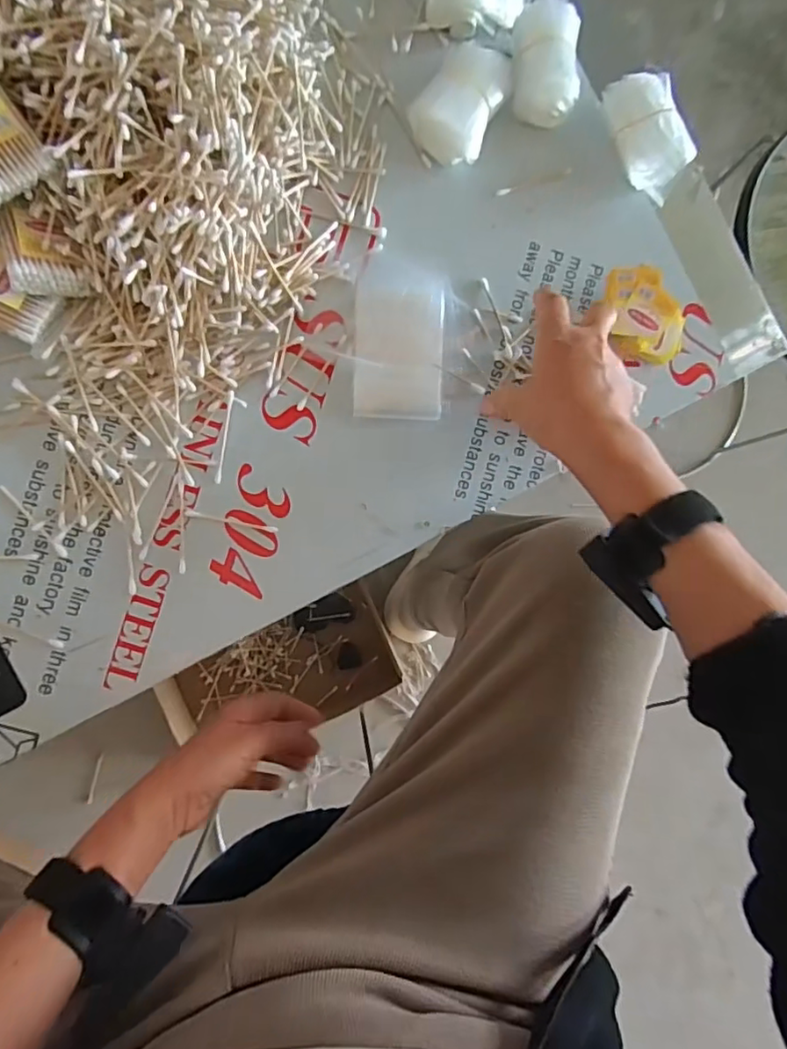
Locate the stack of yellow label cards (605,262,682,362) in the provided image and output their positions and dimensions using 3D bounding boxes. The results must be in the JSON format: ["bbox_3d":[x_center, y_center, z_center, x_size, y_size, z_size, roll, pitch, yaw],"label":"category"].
[{"bbox_3d":[0.211,-0.176,0.483,0.055,0.022,0.083,-27,94,-8],"label":"stack of yellow label cards"}]

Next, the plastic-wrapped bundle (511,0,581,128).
[{"bbox_3d":[0.123,-0.374,0.470,0.052,0.042,0.081,-4,89,-7],"label":"plastic-wrapped bundle"}]

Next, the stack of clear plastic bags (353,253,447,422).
[{"bbox_3d":[0.005,-0.149,0.465,0.070,0.015,0.127,2,87,-6],"label":"stack of clear plastic bags"}]

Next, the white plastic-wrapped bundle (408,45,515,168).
[{"bbox_3d":[0.052,-0.338,0.465,0.062,0.037,0.083,26,86,-5],"label":"white plastic-wrapped bundle"}]

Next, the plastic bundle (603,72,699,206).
[{"bbox_3d":[0.210,-0.321,0.475,0.047,0.025,0.097,-24,90,-6],"label":"plastic bundle"}]

